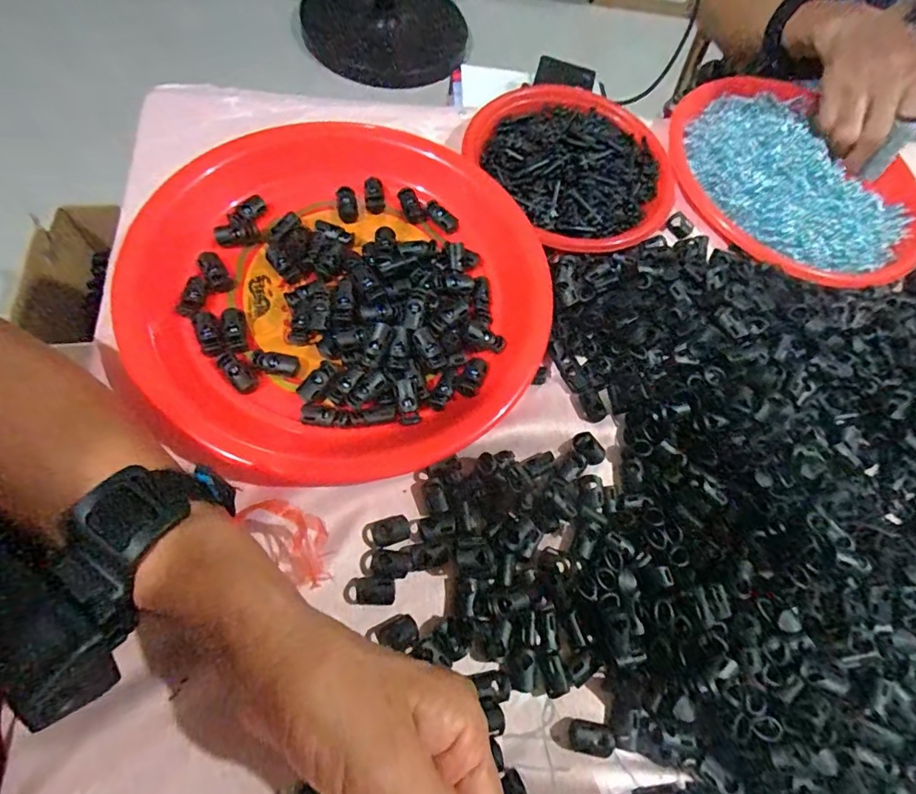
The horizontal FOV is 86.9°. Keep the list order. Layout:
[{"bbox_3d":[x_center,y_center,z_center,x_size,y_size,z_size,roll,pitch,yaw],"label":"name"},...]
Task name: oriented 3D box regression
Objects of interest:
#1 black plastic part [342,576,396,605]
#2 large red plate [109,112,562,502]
[{"bbox_3d":[-0.047,0.102,0.254,0.027,0.006,0.014,1,67,-2],"label":"black plastic part"},{"bbox_3d":[-0.070,-0.074,0.313,0.246,0.033,0.258,1,67,-2],"label":"large red plate"}]

